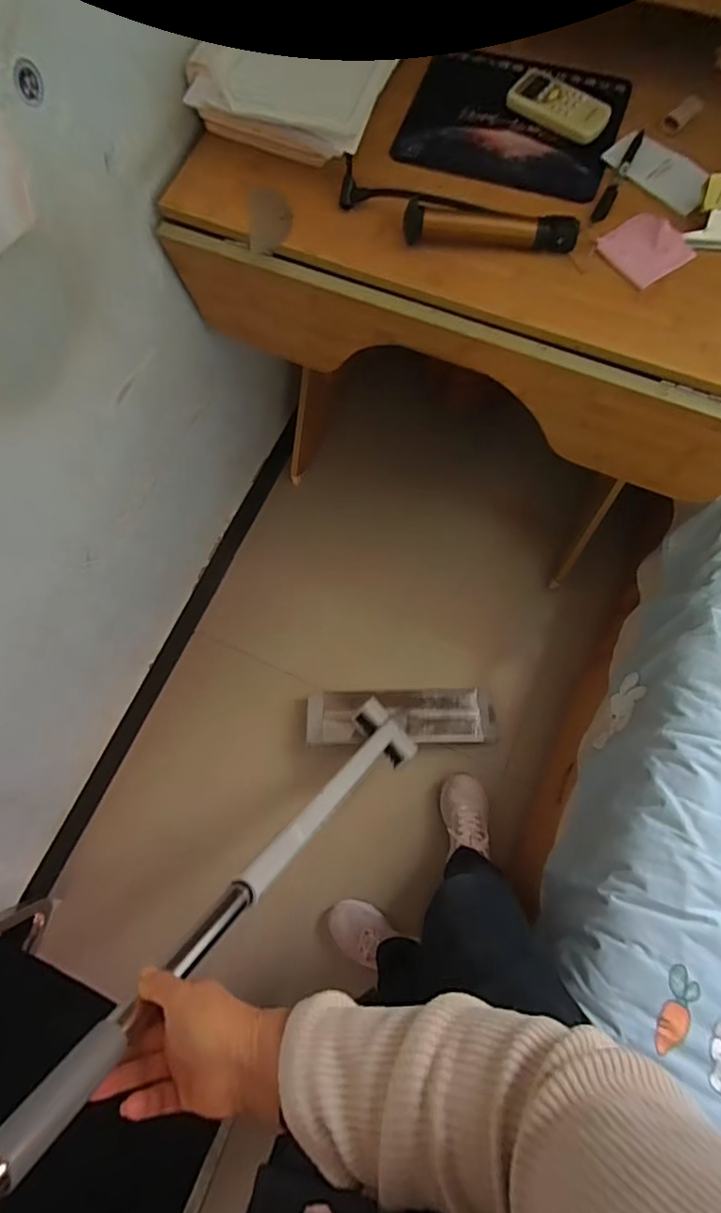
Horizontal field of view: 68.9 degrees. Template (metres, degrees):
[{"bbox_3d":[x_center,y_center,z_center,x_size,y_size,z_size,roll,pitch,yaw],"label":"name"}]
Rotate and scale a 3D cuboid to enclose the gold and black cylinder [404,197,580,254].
[{"bbox_3d":[0.145,-0.425,0.594,0.190,0.030,0.027,8,76,4],"label":"gold and black cylinder"}]

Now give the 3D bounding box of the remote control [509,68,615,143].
[{"bbox_3d":[0.240,-0.607,0.640,0.123,0.027,0.047,35,79,10],"label":"remote control"}]

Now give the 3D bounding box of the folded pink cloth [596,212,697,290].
[{"bbox_3d":[0.323,-0.405,0.594,0.088,0.005,0.084,-32,76,-6],"label":"folded pink cloth"}]

